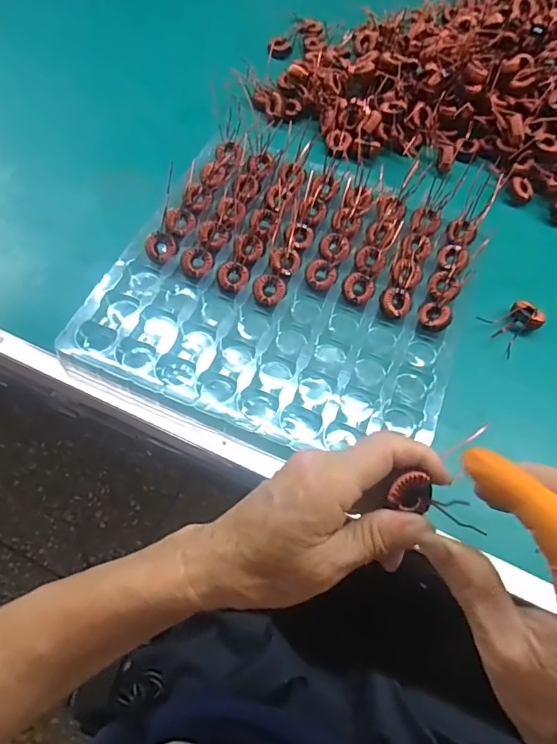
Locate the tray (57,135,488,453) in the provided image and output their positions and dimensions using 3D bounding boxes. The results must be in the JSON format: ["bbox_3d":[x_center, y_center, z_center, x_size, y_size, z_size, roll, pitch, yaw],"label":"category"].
[{"bbox_3d":[0.012,-0.070,0.414,0.278,0.019,0.277,23,64,8],"label":"tray"}]

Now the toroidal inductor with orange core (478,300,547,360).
[{"bbox_3d":[0.203,-0.042,0.417,0.050,0.011,0.037,-30,69,-17],"label":"toroidal inductor with orange core"}]

